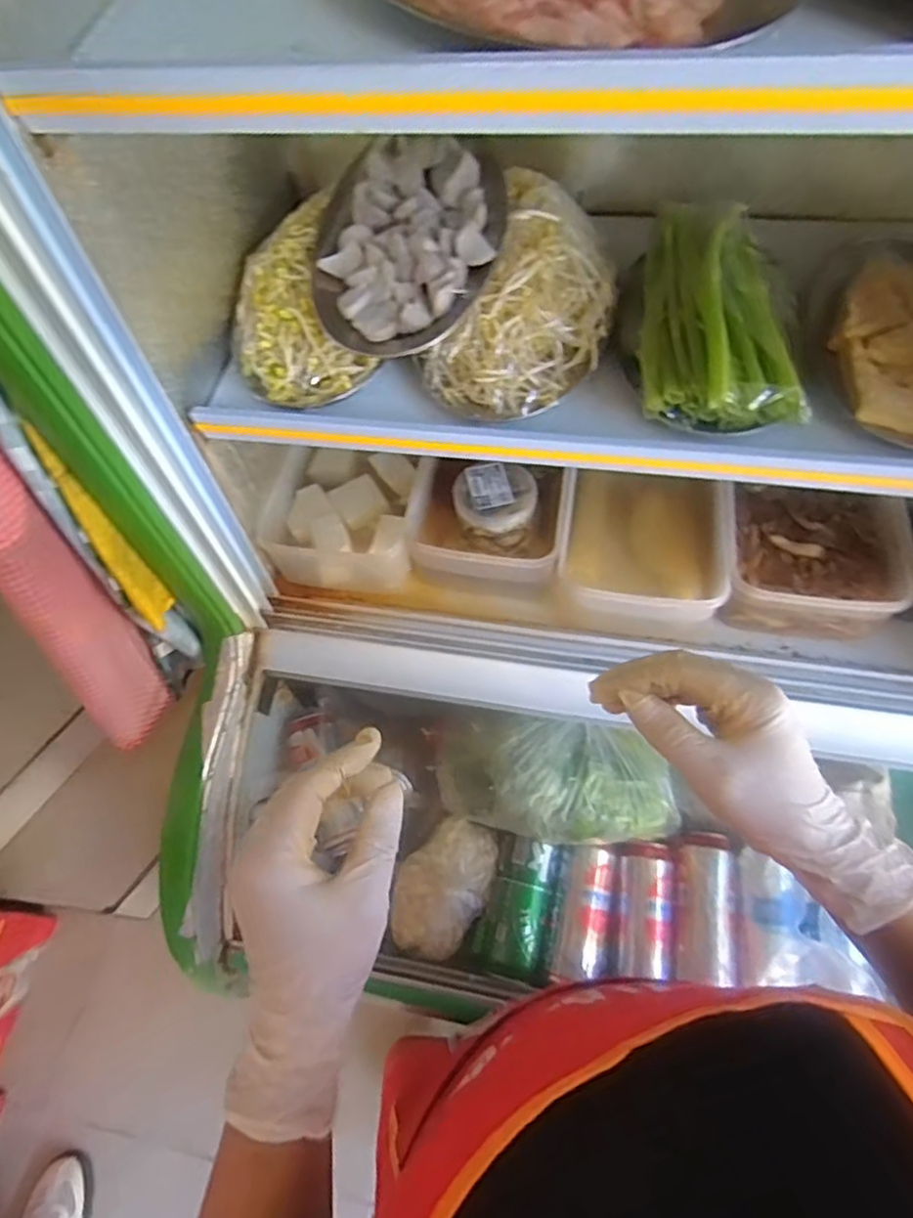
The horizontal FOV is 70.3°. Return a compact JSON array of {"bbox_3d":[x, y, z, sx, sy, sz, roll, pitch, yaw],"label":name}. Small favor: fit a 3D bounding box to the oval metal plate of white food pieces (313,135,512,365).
[{"bbox_3d":[-0.040,-0.316,0.555,0.158,0.024,0.208,5,75,12],"label":"oval metal plate of white food pieces"}]

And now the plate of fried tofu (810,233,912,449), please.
[{"bbox_3d":[0.382,-0.224,0.535,0.145,0.037,0.221,6,61,8],"label":"plate of fried tofu"}]

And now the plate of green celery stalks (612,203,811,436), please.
[{"bbox_3d":[0.211,-0.251,0.542,0.141,0.053,0.233,5,61,8],"label":"plate of green celery stalks"}]

